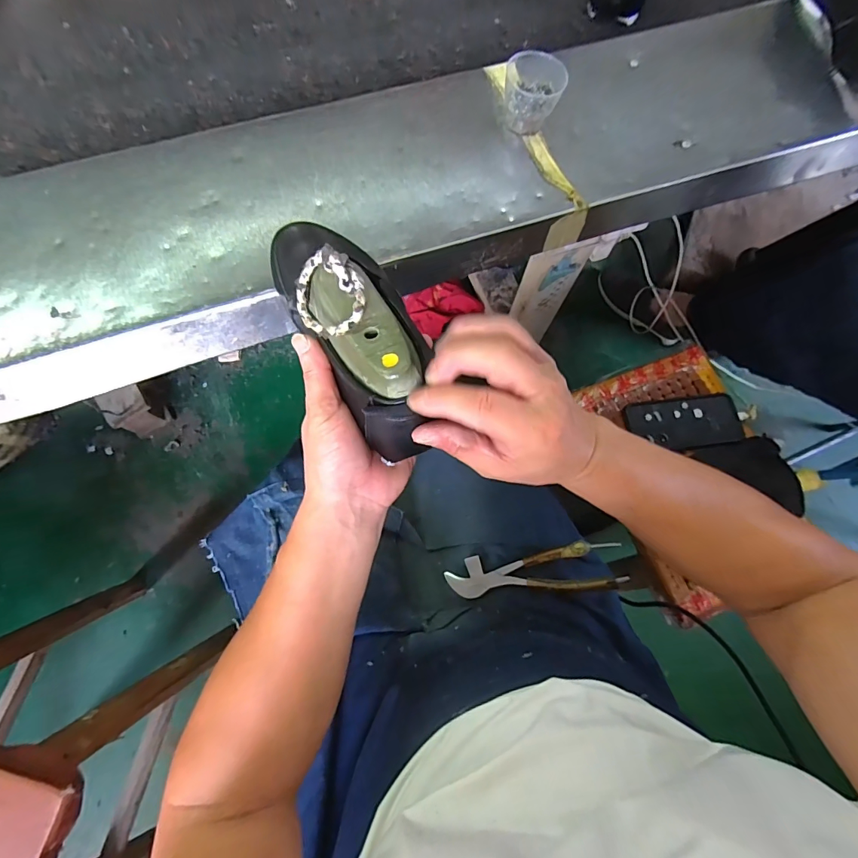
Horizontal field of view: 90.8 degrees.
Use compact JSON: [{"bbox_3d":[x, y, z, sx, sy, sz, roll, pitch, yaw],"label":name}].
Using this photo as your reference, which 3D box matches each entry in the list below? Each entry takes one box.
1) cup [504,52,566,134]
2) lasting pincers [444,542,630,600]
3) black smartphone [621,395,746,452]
[{"bbox_3d":[0.114,-0.366,0.465,0.061,0.057,0.052,16,74,4],"label":"cup"},{"bbox_3d":[0.117,0.165,0.489,0.197,0.013,0.048,-11,69,15],"label":"lasting pincers"},{"bbox_3d":[0.393,-0.011,0.652,0.177,0.013,0.080,-6,74,-3],"label":"black smartphone"}]

